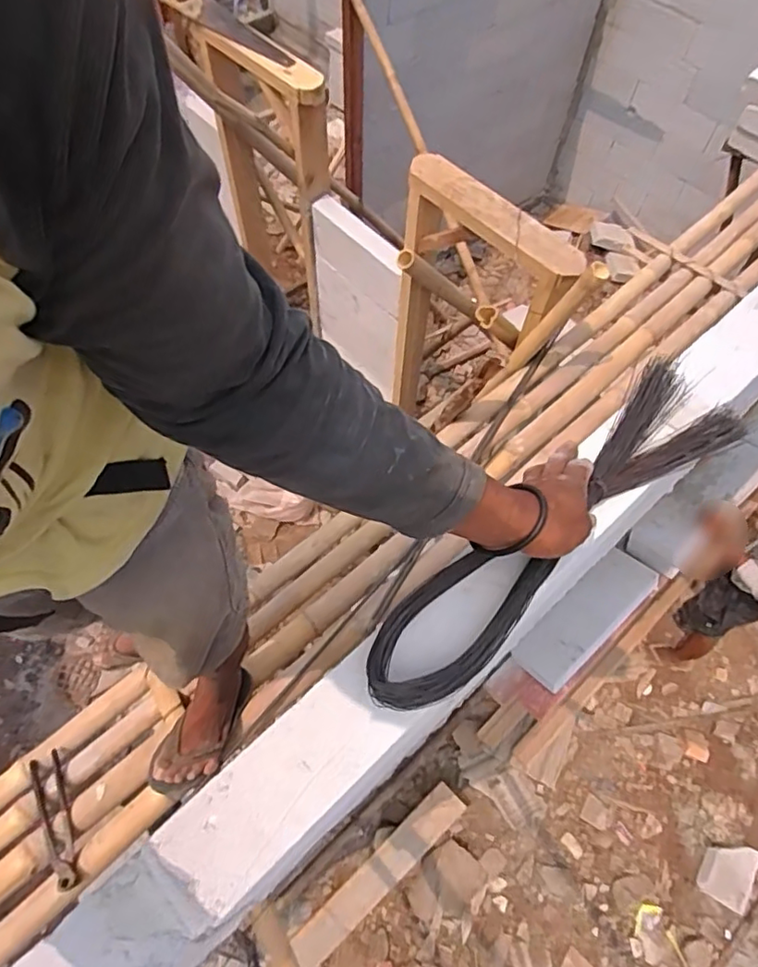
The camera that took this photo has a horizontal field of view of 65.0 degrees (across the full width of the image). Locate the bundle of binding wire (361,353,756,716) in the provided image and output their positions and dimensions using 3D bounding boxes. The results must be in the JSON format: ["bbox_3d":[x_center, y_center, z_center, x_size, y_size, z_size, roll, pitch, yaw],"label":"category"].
[{"bbox_3d":[0.168,0.037,0.522,0.438,0.028,0.100,-39,69,-21],"label":"bundle of binding wire"}]

